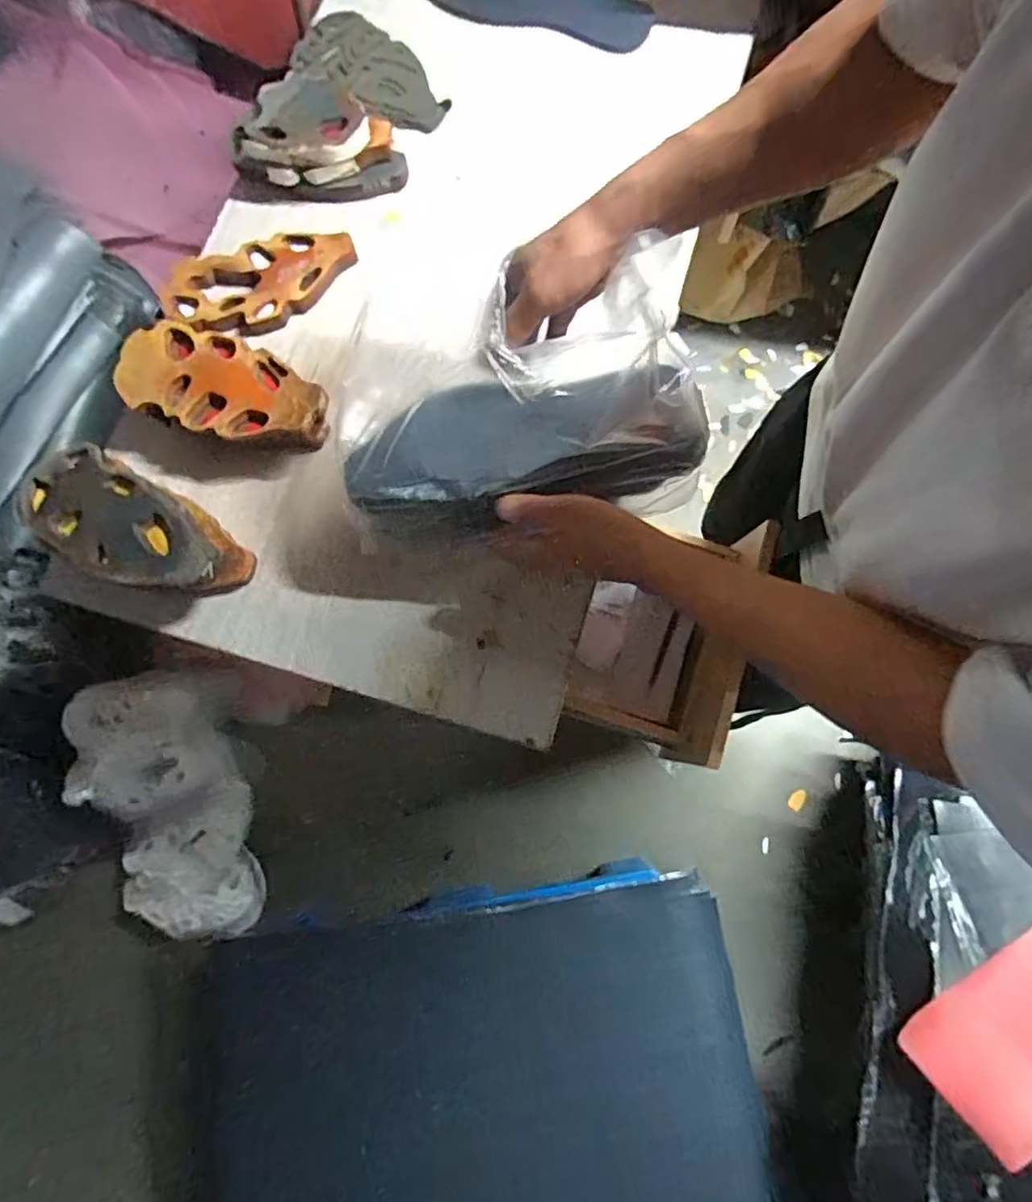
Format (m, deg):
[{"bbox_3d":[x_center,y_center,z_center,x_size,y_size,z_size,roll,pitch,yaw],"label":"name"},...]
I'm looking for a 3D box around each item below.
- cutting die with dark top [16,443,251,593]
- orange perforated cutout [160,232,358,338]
[{"bbox_3d":[-0.394,-0.073,0.643,0.228,0.070,0.111,26,80,7],"label":"cutting die with dark top"},{"bbox_3d":[-0.307,-0.376,0.731,0.235,0.031,0.111,-19,78,-3],"label":"orange perforated cutout"}]

